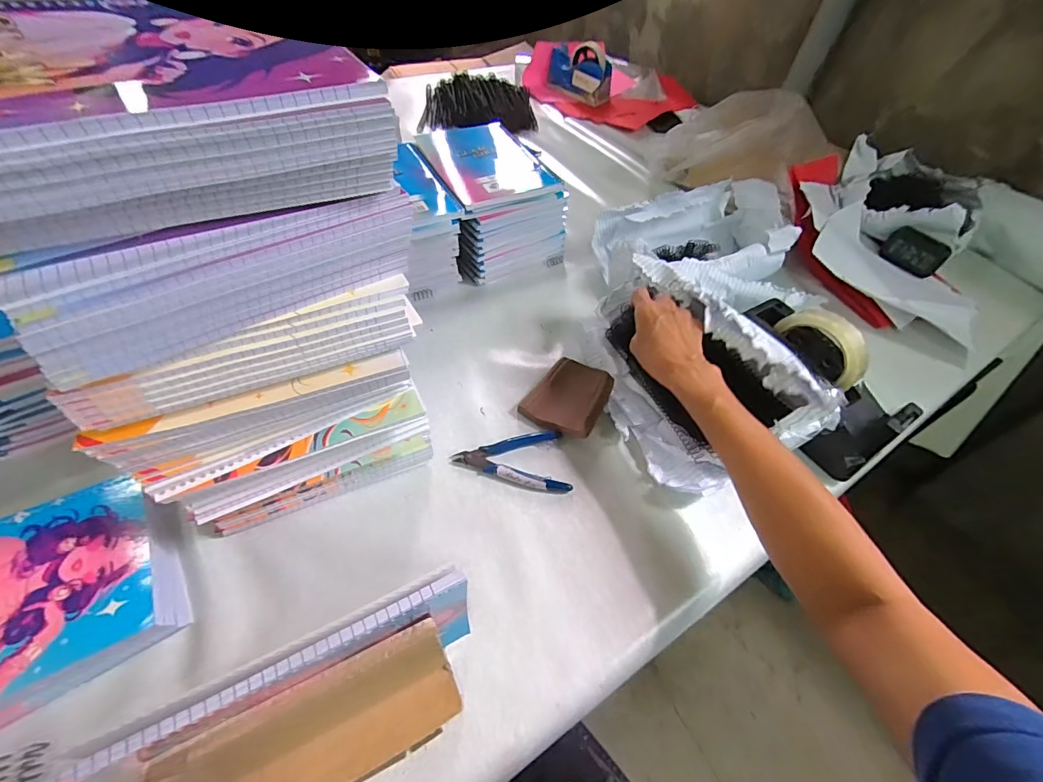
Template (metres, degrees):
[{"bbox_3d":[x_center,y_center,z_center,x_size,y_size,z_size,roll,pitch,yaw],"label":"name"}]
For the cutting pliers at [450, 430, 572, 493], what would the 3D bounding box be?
[{"bbox_3d":[-0.012,0.072,0.478,0.119,0.012,0.074,0,52,-5],"label":"cutting pliers"}]

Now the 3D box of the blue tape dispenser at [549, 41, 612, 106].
[{"bbox_3d":[0.139,-0.783,1.096,0.173,0.095,0.068,32,54,19],"label":"blue tape dispenser"}]

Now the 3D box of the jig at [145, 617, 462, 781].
[{"bbox_3d":[-0.124,0.219,0.285,0.165,0.114,0.058,-17,55,-18],"label":"jig"}]

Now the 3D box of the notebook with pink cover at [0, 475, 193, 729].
[{"bbox_3d":[-0.383,0.169,0.339,0.204,0.042,0.155,-21,56,-20],"label":"notebook with pink cover"}]

